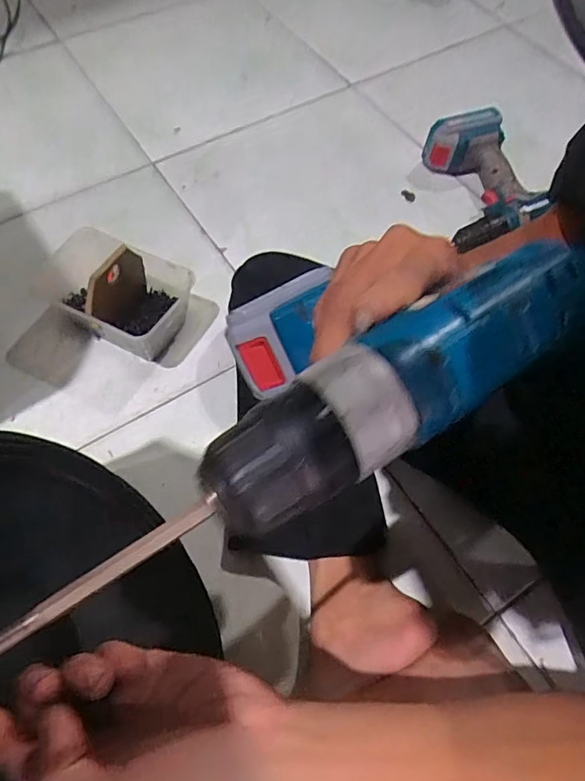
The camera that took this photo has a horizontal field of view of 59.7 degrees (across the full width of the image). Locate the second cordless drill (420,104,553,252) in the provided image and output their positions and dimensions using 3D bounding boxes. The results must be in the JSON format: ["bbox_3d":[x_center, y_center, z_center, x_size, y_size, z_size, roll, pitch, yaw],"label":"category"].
[{"bbox_3d":[0.289,-0.312,0.768,0.139,0.075,0.224,-7,63,-5],"label":"second cordless drill"}]

